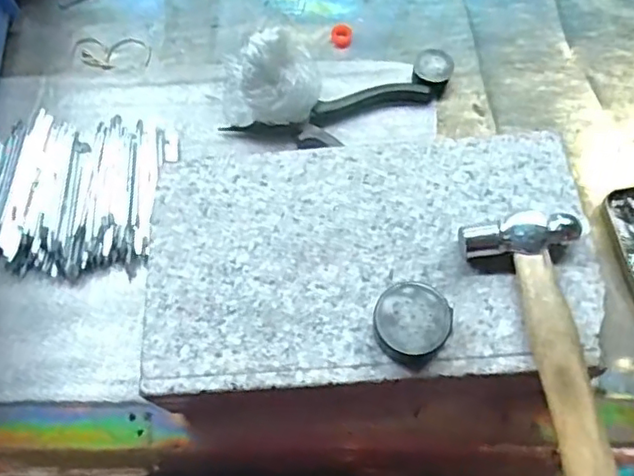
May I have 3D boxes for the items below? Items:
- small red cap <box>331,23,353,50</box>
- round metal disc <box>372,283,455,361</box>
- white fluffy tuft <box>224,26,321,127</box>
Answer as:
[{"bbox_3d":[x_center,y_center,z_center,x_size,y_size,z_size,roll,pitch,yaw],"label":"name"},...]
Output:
[{"bbox_3d":[0.020,-0.165,0.490,0.017,0.009,0.017,-1,66,3],"label":"small red cap"},{"bbox_3d":[0.048,0.043,0.307,0.037,0.021,0.036,-1,66,3],"label":"round metal disc"},{"bbox_3d":[-0.033,-0.111,0.436,0.069,0.065,0.052,-9,65,-1],"label":"white fluffy tuft"}]

